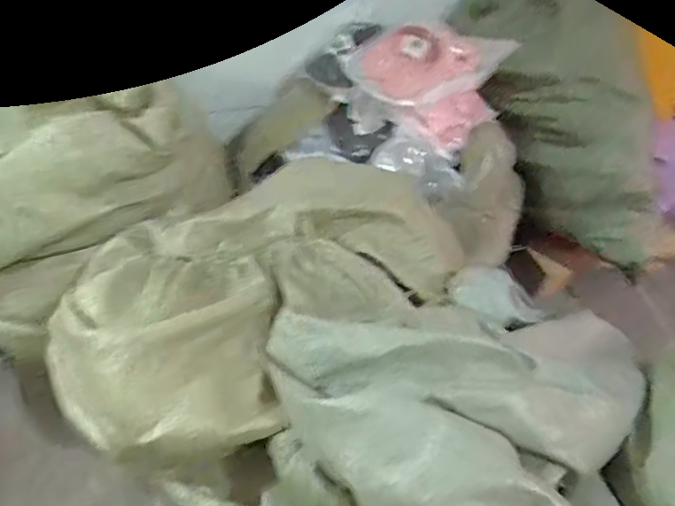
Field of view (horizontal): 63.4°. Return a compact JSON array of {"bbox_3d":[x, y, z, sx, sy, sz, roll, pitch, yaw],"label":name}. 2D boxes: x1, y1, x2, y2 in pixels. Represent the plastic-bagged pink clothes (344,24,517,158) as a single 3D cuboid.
[{"bbox_3d":[0.176,-0.380,1.164,0.322,0.174,0.198,35,52,23],"label":"plastic-bagged pink clothes"}]

